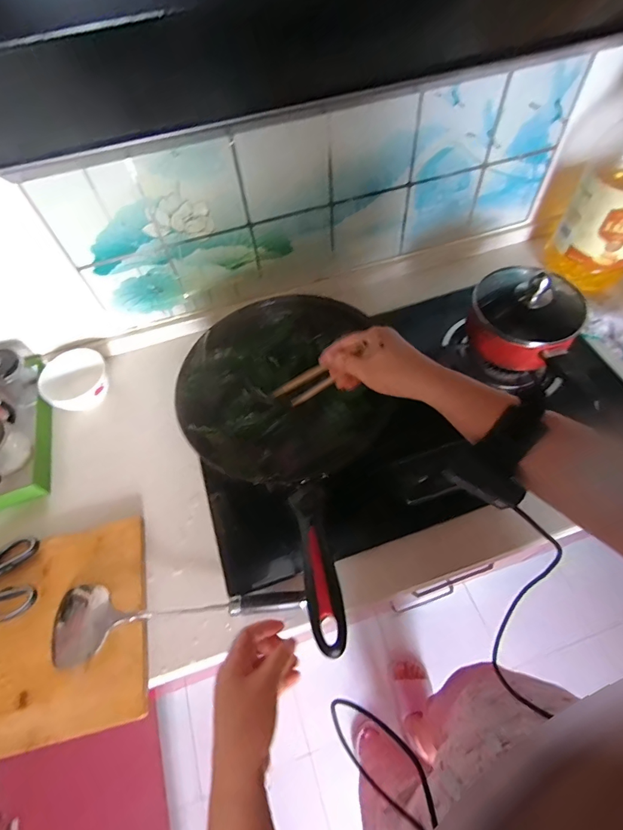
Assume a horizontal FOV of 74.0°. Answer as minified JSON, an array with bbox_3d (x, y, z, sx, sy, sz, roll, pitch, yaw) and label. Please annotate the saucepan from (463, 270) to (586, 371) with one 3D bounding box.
[{"bbox_3d":[0.341,-0.154,0.657,0.146,0.142,0.152,32,66,21],"label":"saucepan"}]

